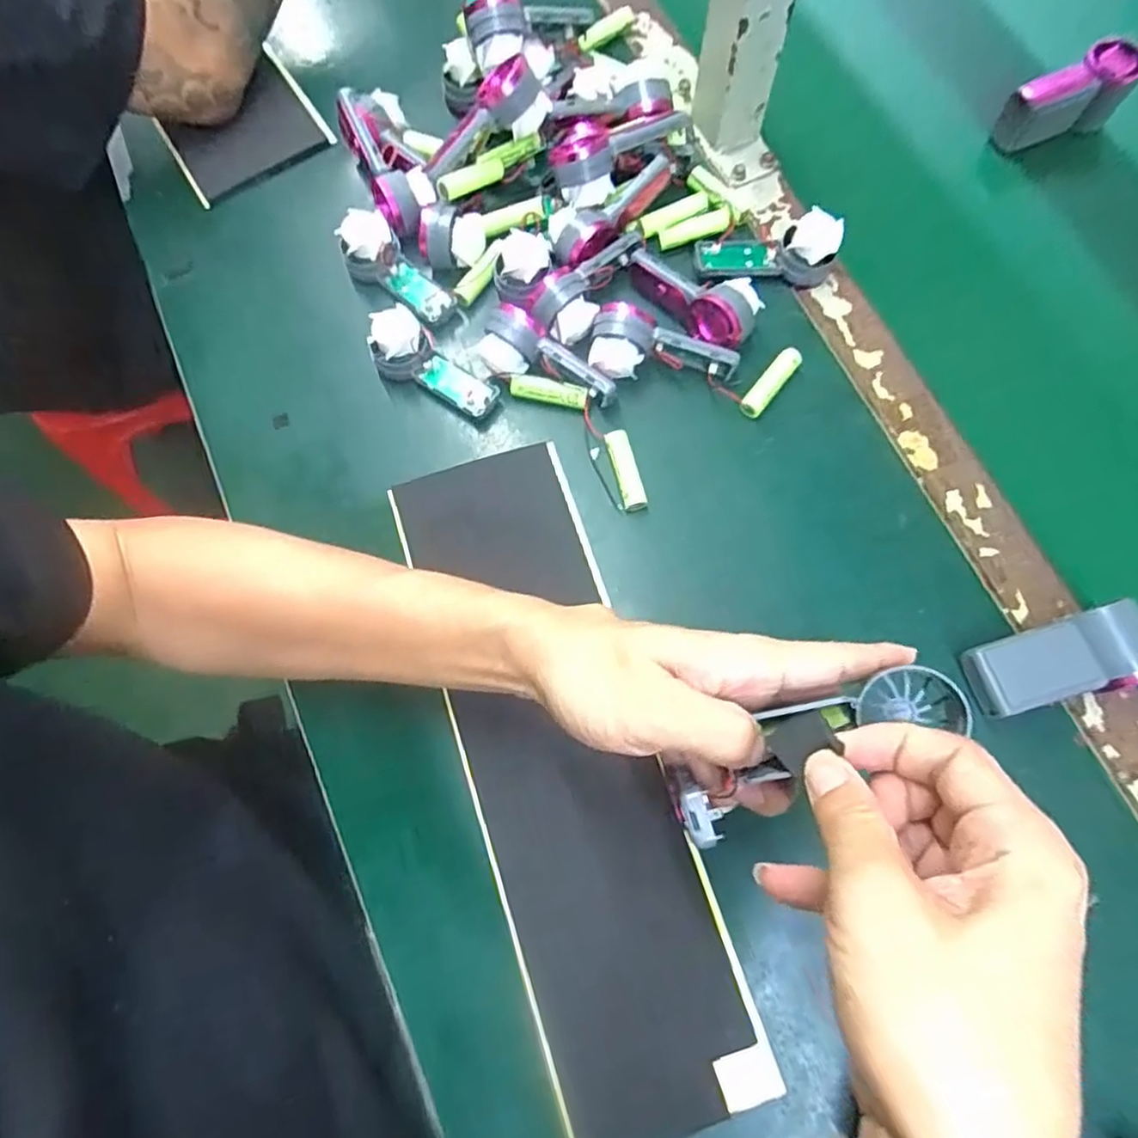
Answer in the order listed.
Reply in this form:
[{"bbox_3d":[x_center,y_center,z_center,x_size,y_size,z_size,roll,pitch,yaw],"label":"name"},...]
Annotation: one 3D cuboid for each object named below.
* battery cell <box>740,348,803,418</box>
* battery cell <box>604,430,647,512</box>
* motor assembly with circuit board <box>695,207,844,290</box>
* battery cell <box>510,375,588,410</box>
[{"bbox_3d":[0.129,-0.119,0.430,0.014,0.011,0.053,39,78,11],"label":"battery cell"},{"bbox_3d":[0.035,-0.059,0.419,0.015,0.018,0.053,-14,74,-3],"label":"battery cell"},{"bbox_3d":[0.132,-0.209,0.442,0.089,0.029,0.035,-7,74,-1],"label":"motor assembly with circuit board"},{"bbox_3d":[-0.012,-0.114,0.433,0.049,0.015,0.014,13,75,5],"label":"battery cell"}]

